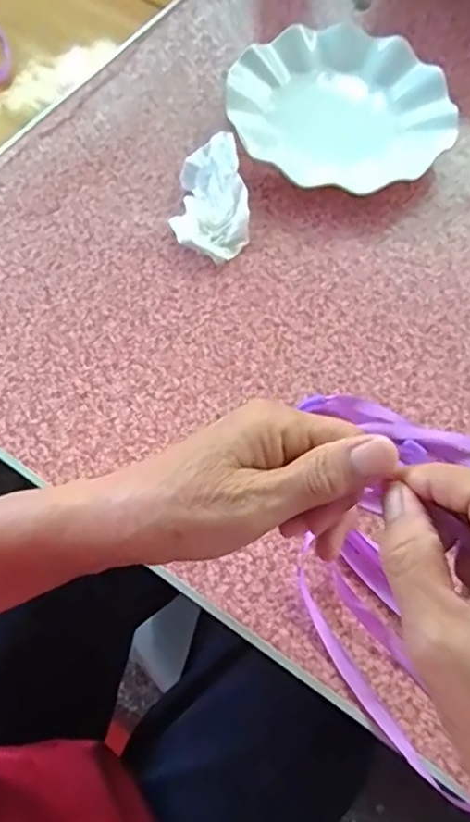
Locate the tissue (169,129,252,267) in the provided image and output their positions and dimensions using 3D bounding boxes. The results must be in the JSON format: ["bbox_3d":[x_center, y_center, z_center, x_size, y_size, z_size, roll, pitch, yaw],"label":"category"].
[{"bbox_3d":[-0.018,-0.167,0.458,0.056,0.029,0.099,2,67,-2],"label":"tissue"}]

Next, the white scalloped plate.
[{"bbox_3d":[0.090,-0.259,0.506,0.184,0.027,0.184,1,67,-2],"label":"white scalloped plate"}]

